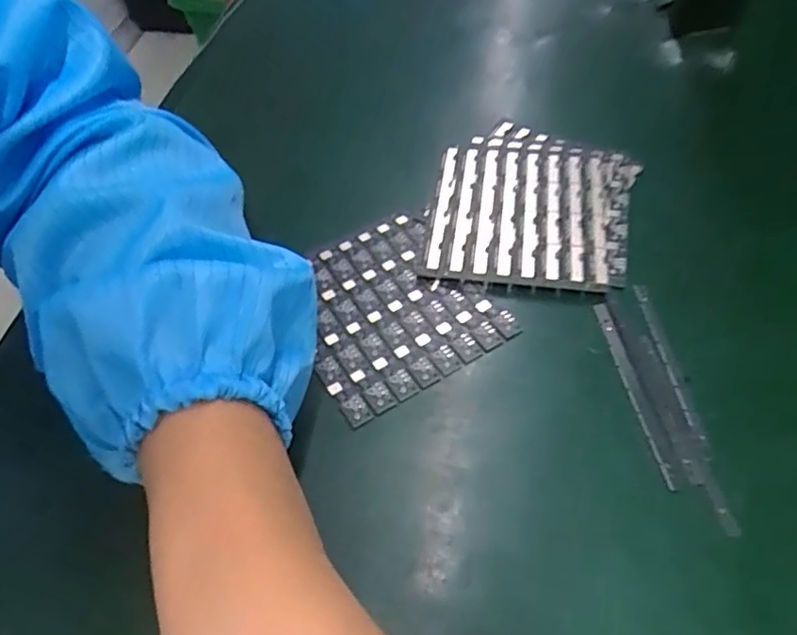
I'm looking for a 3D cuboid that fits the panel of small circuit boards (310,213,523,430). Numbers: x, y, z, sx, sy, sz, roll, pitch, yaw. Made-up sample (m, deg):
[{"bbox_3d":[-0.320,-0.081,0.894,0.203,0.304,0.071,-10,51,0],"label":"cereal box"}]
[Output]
[{"bbox_3d":[-0.008,-0.007,0.306,0.093,0.004,0.103,-28,57,-16],"label":"panel of small circuit boards"}]

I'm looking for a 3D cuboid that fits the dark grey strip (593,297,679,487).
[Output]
[{"bbox_3d":[0.107,0.030,0.273,0.008,0.004,0.096,-7,54,-2],"label":"dark grey strip"}]

